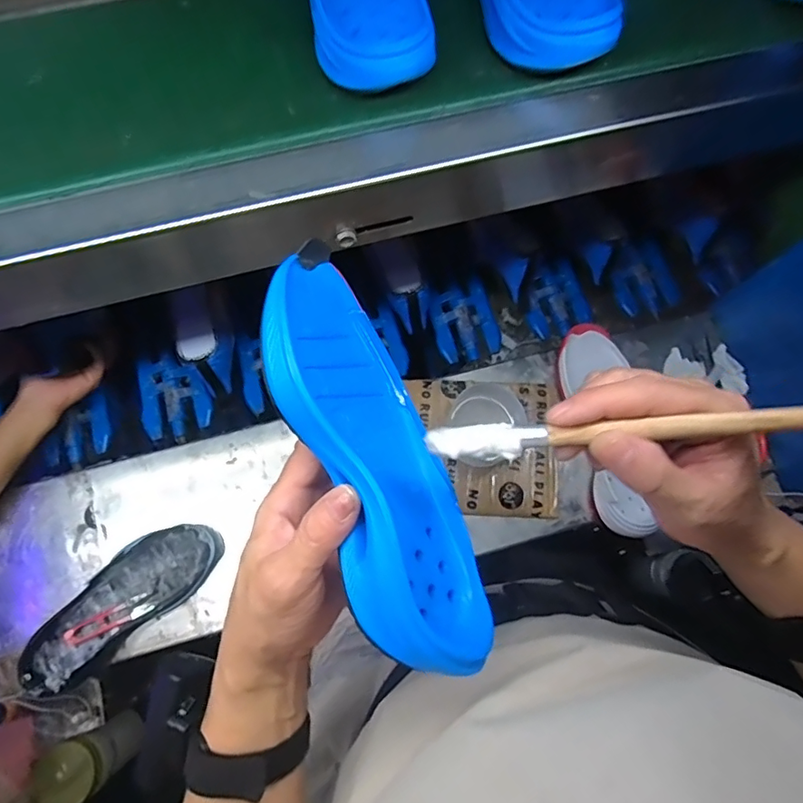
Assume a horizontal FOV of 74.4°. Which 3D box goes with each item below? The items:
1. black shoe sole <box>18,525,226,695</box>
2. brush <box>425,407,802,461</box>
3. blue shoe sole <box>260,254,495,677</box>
[{"bbox_3d":[-0.323,0.230,0.617,0.238,0.053,0.094,-37,81,-9],"label":"black shoe sole"},{"bbox_3d":[0.103,0.014,0.251,0.181,0.009,0.017,-6,78,14],"label":"brush"},{"bbox_3d":[-0.013,0.029,0.296,0.029,0.088,0.222,-30,81,35],"label":"blue shoe sole"}]

